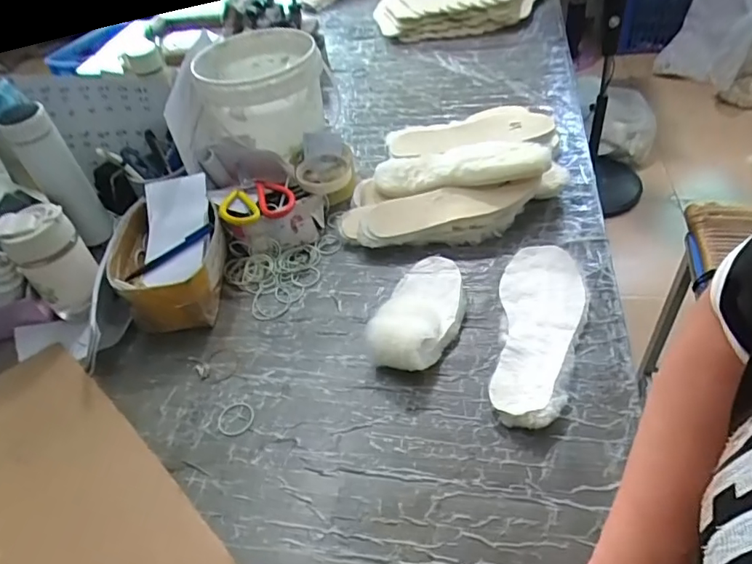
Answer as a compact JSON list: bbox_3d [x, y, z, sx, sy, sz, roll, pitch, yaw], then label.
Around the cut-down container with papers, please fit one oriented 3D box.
[{"bbox_3d":[-0.286,-0.039,0.739,0.151,0.112,0.214,-19,45,-10],"label":"cut-down container with papers"}]

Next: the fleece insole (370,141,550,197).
[{"bbox_3d":[0.123,-0.173,0.792,0.254,0.032,0.076,-4,43,20],"label":"fleece insole"}]

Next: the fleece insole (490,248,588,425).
[{"bbox_3d":[0.190,0.052,0.627,0.095,0.018,0.266,9,47,18],"label":"fleece insole"}]

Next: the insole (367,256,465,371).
[{"bbox_3d":[0.059,0.031,0.656,0.093,0.052,0.181,16,49,24],"label":"insole"}]

